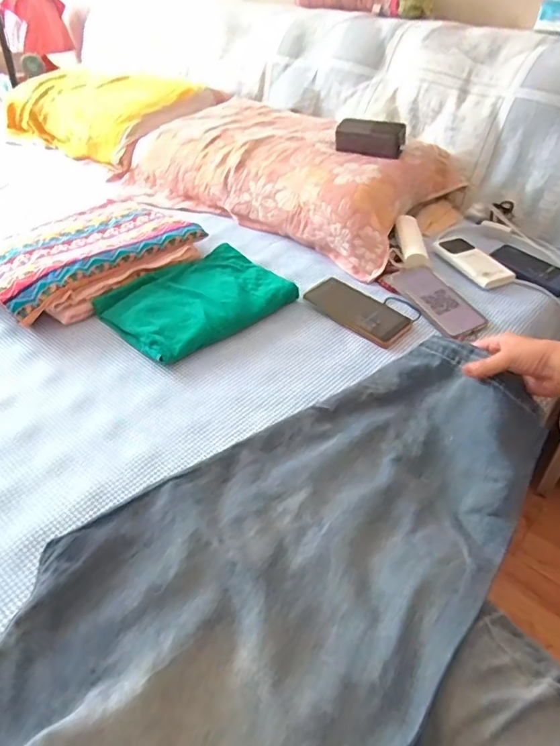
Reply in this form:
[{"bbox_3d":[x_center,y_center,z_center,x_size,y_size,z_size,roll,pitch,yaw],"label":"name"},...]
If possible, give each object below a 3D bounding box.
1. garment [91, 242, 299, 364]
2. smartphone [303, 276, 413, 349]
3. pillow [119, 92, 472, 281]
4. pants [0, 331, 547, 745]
[{"bbox_3d":[-0.125,-0.115,0.788,0.203,0.023,0.256,35,53,30],"label":"garment"},{"bbox_3d":[0.121,-0.102,0.793,0.087,0.012,0.165,-31,52,-29],"label":"smartphone"},{"bbox_3d":[-0.013,-0.442,1.073,0.672,0.109,0.353,27,49,25],"label":"pillow"},{"bbox_3d":[-0.036,0.207,0.418,0.299,0.074,0.795,32,48,28],"label":"pants"}]

